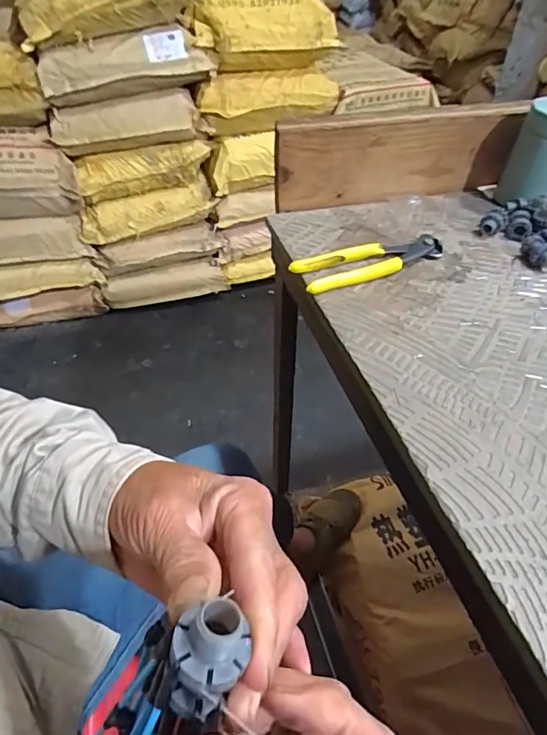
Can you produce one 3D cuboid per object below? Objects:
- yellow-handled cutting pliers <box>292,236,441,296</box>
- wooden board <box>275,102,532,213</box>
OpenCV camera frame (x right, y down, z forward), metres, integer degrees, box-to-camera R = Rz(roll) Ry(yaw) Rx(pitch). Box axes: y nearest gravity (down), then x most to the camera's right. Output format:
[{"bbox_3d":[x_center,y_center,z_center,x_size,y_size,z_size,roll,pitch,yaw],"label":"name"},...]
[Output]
[{"bbox_3d":[0.097,-0.108,0.468,0.158,0.015,0.045,-18,48,-18],"label":"yellow-handled cutting pliers"},{"bbox_3d":[0.147,-0.247,0.549,0.294,0.097,0.022,-11,46,-11],"label":"wooden board"}]

